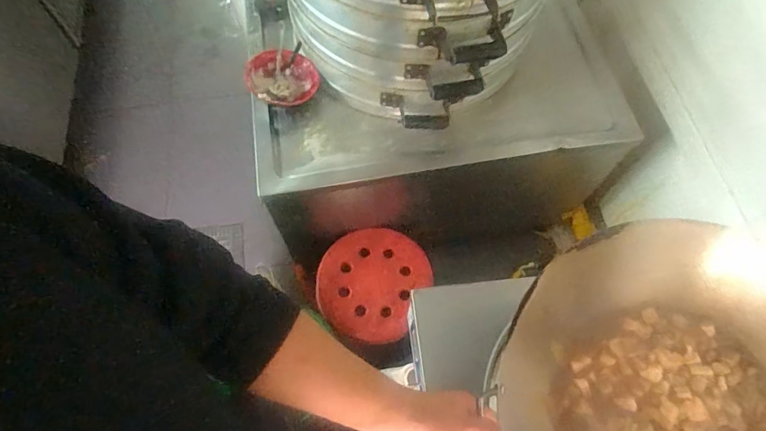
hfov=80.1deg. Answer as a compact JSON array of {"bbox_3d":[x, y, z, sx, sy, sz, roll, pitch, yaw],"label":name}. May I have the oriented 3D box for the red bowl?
[{"bbox_3d":[-0.240,-0.329,1.092,0.166,0.086,0.141,-23,68,-10],"label":"red bowl"}]

